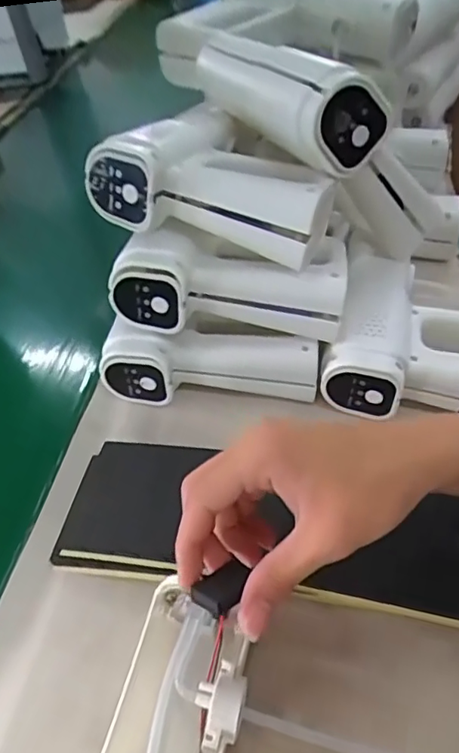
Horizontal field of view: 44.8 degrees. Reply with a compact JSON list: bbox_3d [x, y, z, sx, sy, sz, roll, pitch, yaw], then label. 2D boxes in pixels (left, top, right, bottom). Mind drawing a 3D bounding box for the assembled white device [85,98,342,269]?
[{"bbox_3d":[-0.004,-0.162,0.436,0.179,0.069,0.129,11,48,17],"label":"assembled white device"}]

